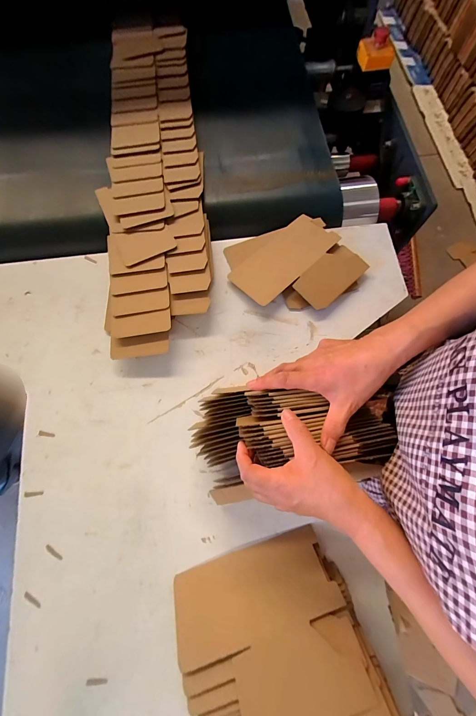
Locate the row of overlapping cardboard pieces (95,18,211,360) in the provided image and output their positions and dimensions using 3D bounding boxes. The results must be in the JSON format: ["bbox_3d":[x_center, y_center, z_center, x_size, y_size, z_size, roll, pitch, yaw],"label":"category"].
[{"bbox_3d":[-0.191,-0.451,0.645,0.213,0.025,0.917,-5,75,-1],"label":"row of overlapping cardboard pieces"}]

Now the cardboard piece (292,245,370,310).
[{"bbox_3d":[0.199,-0.174,0.600,0.159,0.011,0.084,-42,88,-9],"label":"cardboard piece"}]

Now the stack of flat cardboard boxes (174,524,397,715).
[{"bbox_3d":[0.077,0.468,0.360,0.251,0.148,0.375,-20,74,-6],"label":"stack of flat cardboard boxes"}]

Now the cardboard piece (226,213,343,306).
[{"bbox_3d":[0.102,-0.219,0.608,0.242,0.008,0.109,-41,77,-11],"label":"cardboard piece"}]

